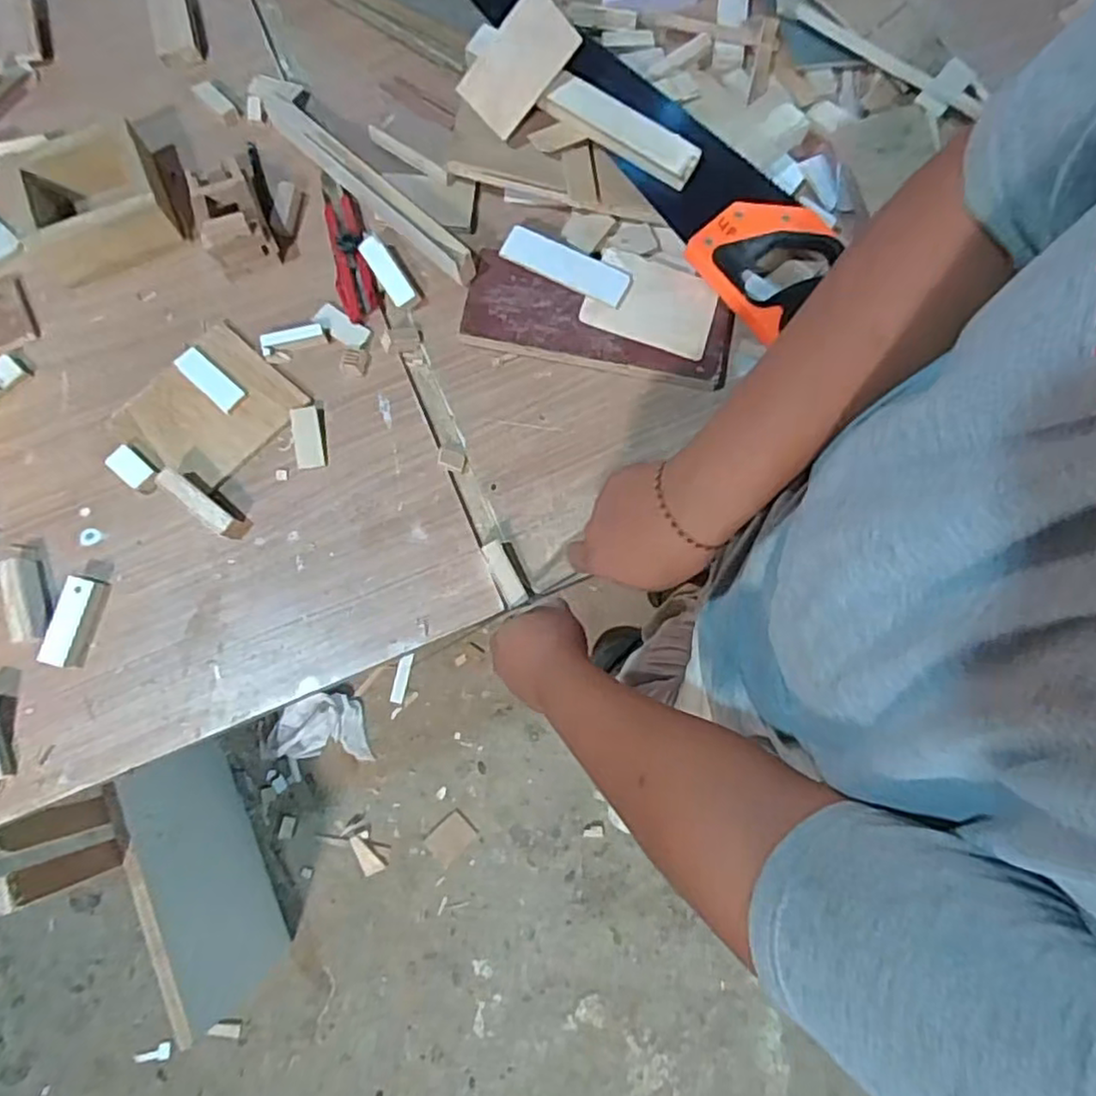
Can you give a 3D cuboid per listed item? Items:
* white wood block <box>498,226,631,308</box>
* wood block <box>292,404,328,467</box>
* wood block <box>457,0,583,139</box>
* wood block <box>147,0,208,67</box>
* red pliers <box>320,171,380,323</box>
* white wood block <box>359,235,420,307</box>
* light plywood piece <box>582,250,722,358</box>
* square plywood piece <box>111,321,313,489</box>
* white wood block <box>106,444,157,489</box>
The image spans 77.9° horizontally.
[{"bbox_3d":[0.017,-0.260,0.622,0.121,0.008,0.037,28,77,6],"label":"white wood block"},{"bbox_3d":[-0.214,-0.101,0.607,0.026,0.014,0.056,-8,76,-3],"label":"wood block"},{"bbox_3d":[-0.025,-0.420,0.590,0.102,0.061,0.010,-44,36,21],"label":"wood block"},{"bbox_3d":[-0.383,-0.545,0.697,0.046,0.021,0.101,-15,76,-4],"label":"wood block"},{"bbox_3d":[-0.193,-0.294,0.648,0.037,0.017,0.158,-14,76,-4],"label":"red pliers"},{"bbox_3d":[-0.150,-0.257,0.635,0.022,0.019,0.075,-33,78,-8],"label":"white wood block"},{"bbox_3d":[0.096,-0.228,0.620,0.113,0.008,0.085,18,76,4],"label":"light plywood piece"},{"bbox_3d":[-0.306,-0.124,0.613,0.140,0.010,0.117,-43,80,-10],"label":"square plywood piece"},{"bbox_3d":[-0.363,-0.070,0.593,0.038,0.017,0.026,39,79,9],"label":"white wood block"}]

